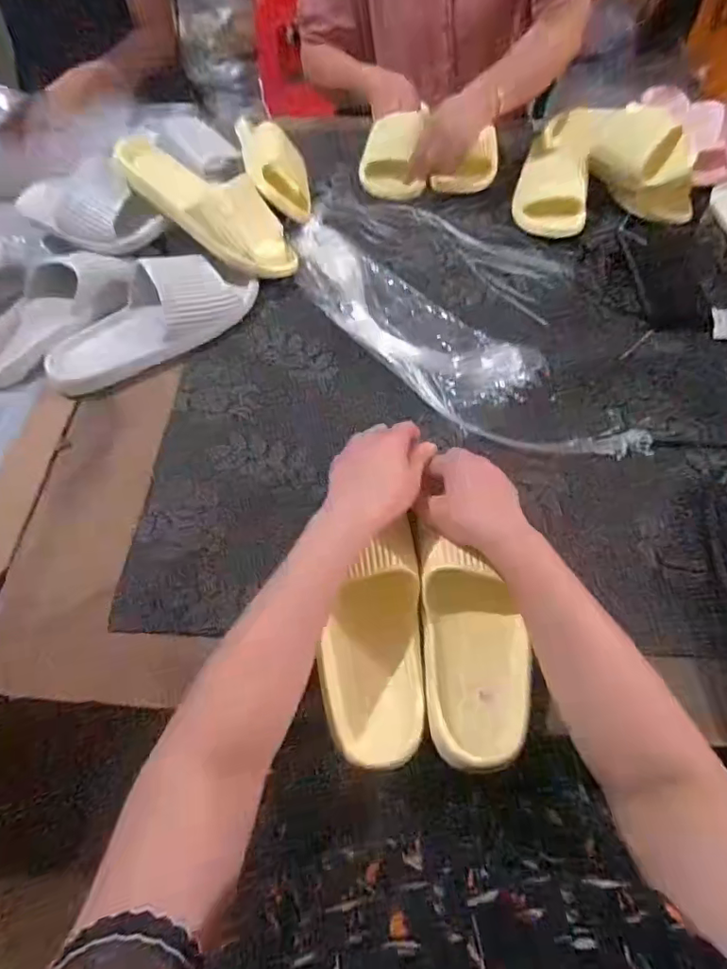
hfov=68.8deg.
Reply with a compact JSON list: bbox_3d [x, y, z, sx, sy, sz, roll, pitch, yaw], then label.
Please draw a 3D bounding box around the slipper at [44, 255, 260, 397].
[{"bbox_3d":[-0.261,-0.207,0.651,0.266,0.072,0.111,-29,63,-14],"label":"slipper"}]

